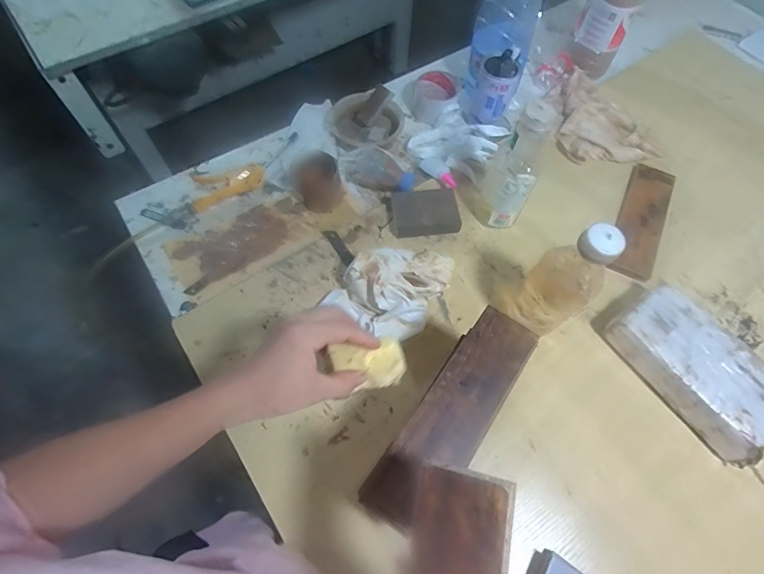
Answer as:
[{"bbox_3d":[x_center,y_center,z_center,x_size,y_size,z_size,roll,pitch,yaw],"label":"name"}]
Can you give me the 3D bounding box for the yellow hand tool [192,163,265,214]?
[{"bbox_3d":[-0.252,-0.166,0.703,0.116,0.025,0.067,-11,64,-6],"label":"yellow hand tool"}]

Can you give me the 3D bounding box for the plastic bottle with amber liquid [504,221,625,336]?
[{"bbox_3d":[0.205,0.002,0.500,0.060,0.205,0.073,-36,69,-17],"label":"plastic bottle with amber liquid"}]

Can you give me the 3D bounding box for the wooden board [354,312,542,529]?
[{"bbox_3d":[0.069,0.116,0.397,0.066,0.017,0.218,33,68,15],"label":"wooden board"}]

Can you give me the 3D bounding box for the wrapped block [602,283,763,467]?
[{"bbox_3d":[0.393,0.103,0.538,0.108,0.064,0.210,-32,68,-15],"label":"wrapped block"}]

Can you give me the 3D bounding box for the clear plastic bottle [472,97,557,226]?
[{"bbox_3d":[0.176,-0.157,0.579,0.068,0.203,0.059,19,65,9],"label":"clear plastic bottle"}]

